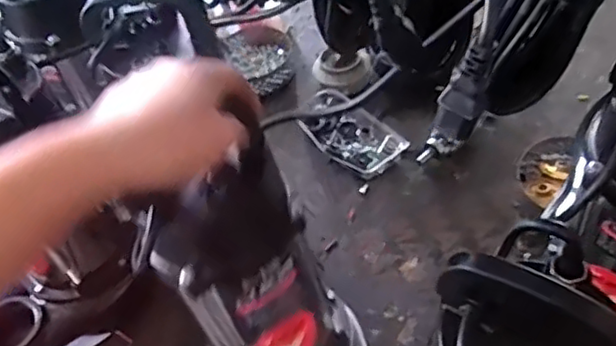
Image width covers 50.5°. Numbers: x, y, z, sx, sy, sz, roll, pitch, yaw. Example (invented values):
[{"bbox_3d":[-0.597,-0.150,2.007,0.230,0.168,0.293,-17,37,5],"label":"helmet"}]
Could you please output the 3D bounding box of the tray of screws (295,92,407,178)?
[{"bbox_3d":[0.063,-0.061,0.941,0.093,0.032,0.161,-36,54,-20],"label":"tray of screws"}]

